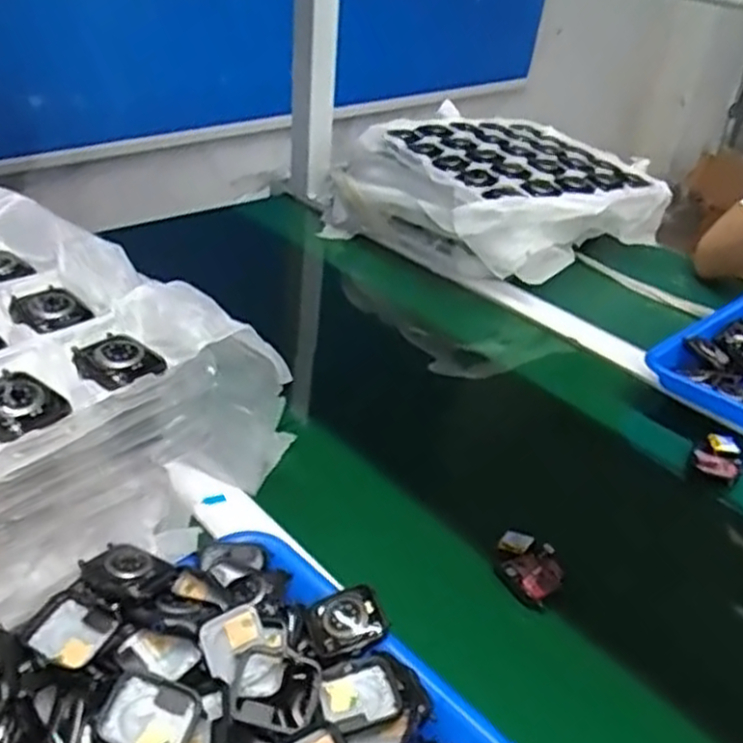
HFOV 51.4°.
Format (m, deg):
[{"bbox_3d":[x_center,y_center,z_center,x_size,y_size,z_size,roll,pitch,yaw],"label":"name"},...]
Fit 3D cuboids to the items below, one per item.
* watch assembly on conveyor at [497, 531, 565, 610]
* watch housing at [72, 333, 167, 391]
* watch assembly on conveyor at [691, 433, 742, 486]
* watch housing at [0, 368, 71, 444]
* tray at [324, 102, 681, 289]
[{"bbox_3d":[0.106,0.132,0.519,0.036,0.018,0.057,-12,37,-25],"label":"watch assembly on conveyor"},{"bbox_3d":[-0.136,-0.005,0.411,0.046,0.007,0.039,27,39,30],"label":"watch housing"},{"bbox_3d":[0.289,0.071,0.640,0.037,0.017,0.041,25,38,27],"label":"watch assembly on conveyor"},{"bbox_3d":[-0.174,0.015,0.376,0.045,0.008,0.039,26,39,28],"label":"watch housing"},{"bbox_3d":[0.158,-0.224,0.964,0.327,0.112,0.301,-20,41,-33],"label":"tray"}]

